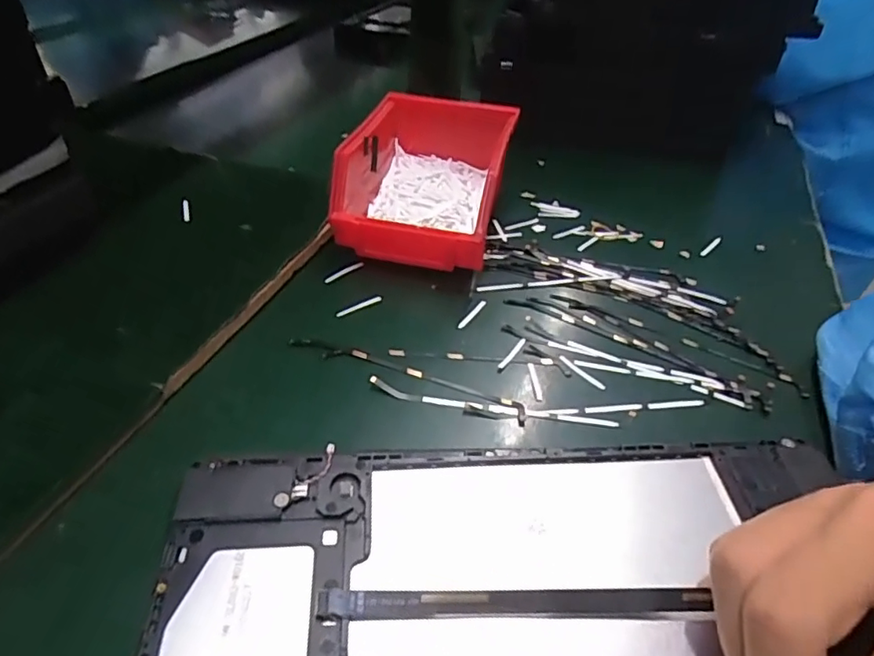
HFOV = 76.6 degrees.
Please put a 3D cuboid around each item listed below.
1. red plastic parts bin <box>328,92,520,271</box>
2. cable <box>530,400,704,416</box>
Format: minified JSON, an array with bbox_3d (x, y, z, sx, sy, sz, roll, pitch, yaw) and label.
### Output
[{"bbox_3d":[-0.009,-0.103,0.408,0.111,0.078,0.142,9,43,7],"label":"red plastic parts bin"},{"bbox_3d":[0.097,0.042,0.297,0.098,0.004,0.004,-3,41,-6],"label":"cable"}]

